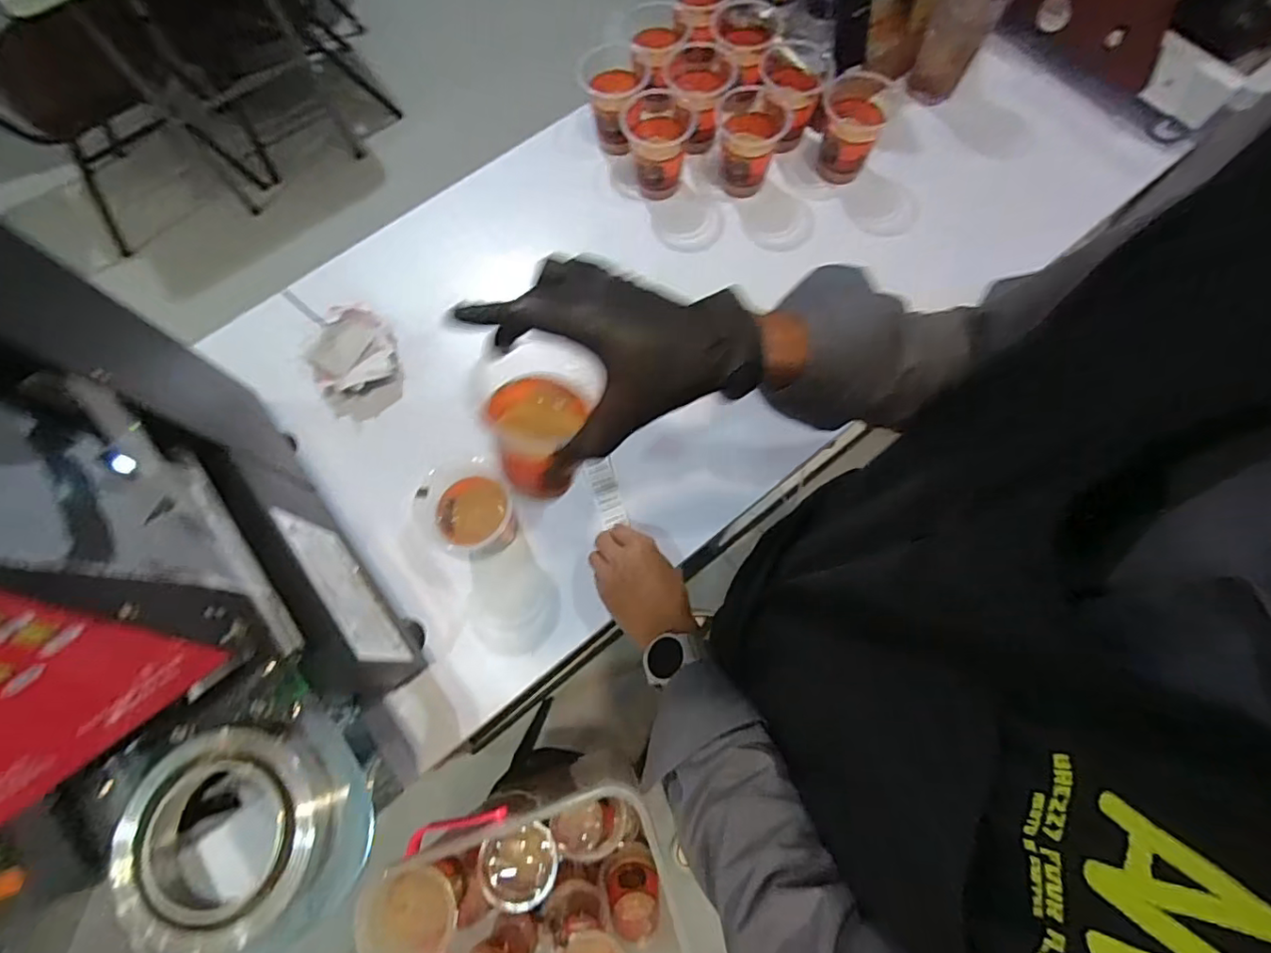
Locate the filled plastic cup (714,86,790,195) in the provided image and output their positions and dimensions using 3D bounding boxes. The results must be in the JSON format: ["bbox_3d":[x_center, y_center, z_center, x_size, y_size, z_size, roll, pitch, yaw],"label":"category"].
[{"bbox_3d":[0.141,-0.415,0.723,0.087,0.096,0.105,11,74,5],"label":"filled plastic cup"}]

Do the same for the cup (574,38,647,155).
[{"bbox_3d":[-0.032,-0.485,0.730,0.077,0.088,0.079,0,73,1],"label":"cup"}]

